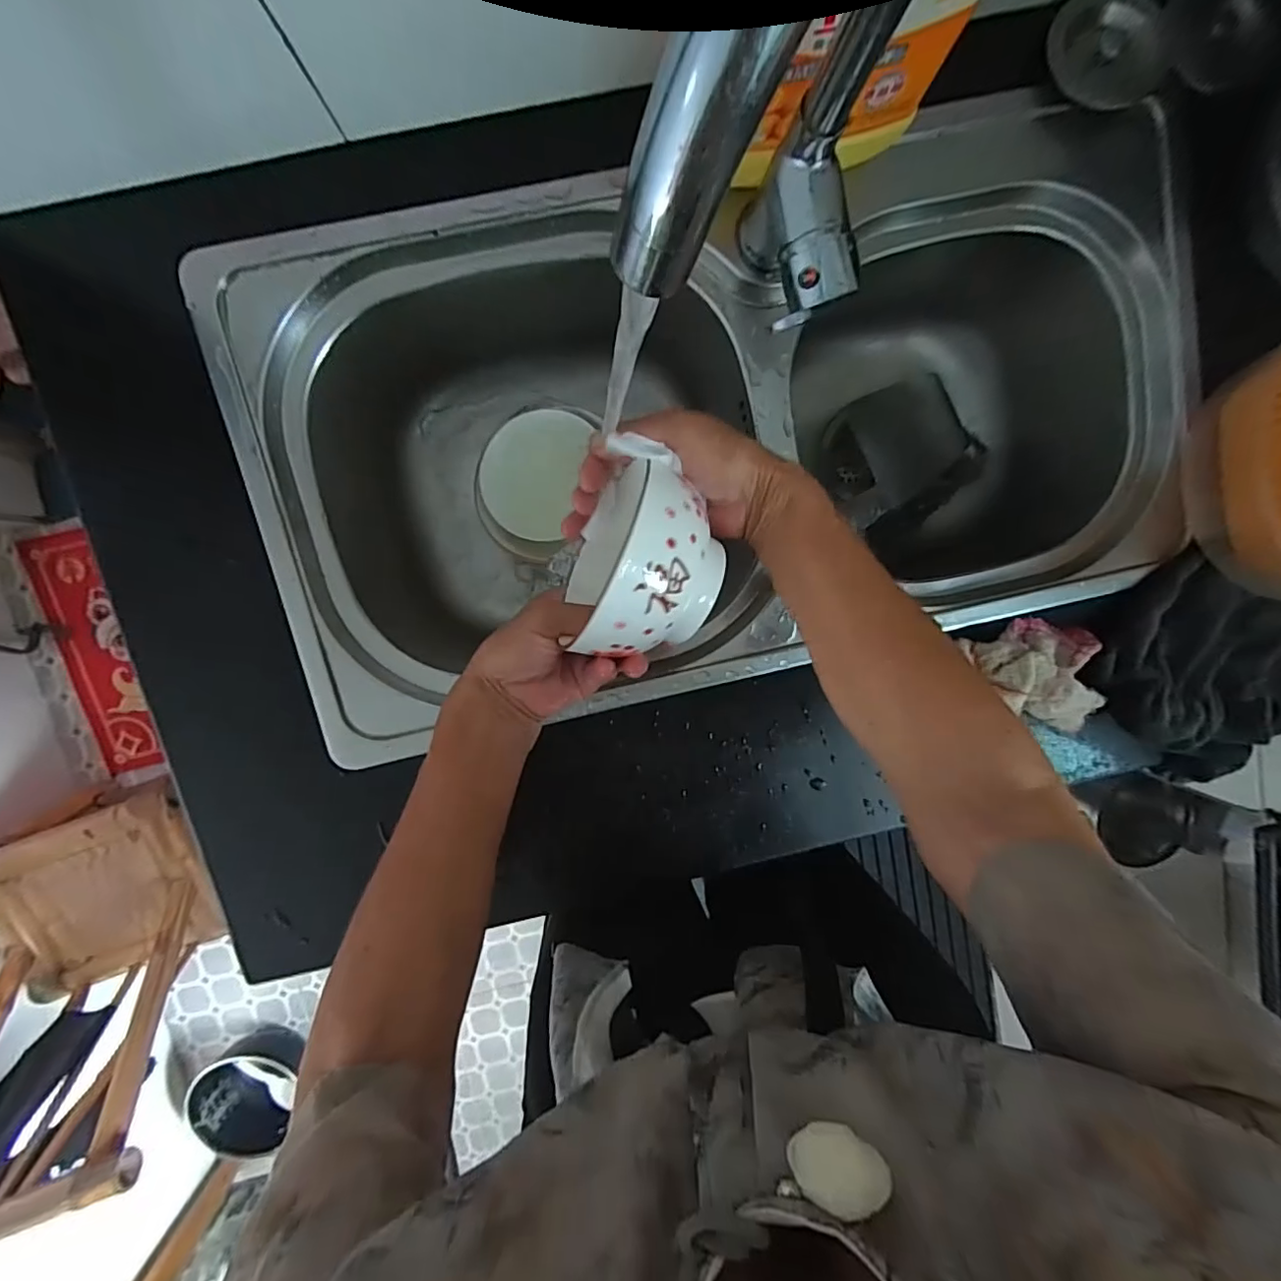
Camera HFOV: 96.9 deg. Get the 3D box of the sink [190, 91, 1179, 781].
[{"bbox_3d":[0.066,-0.173,0.524,0.713,0.213,0.374,-14,98,-2],"label":"sink"}]

